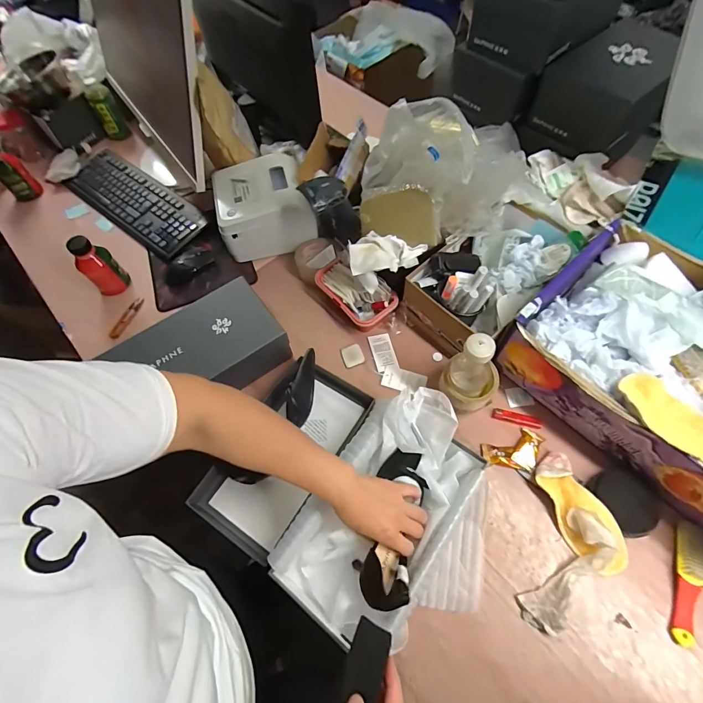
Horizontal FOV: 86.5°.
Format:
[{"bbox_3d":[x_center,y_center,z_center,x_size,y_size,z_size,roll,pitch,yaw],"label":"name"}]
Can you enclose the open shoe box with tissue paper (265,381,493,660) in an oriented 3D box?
[{"bbox_3d":[0.048,0.211,0.521,0.187,0.092,0.326,28,68,17],"label":"open shoe box with tissue paper"}]

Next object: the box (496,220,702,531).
[{"bbox_3d":[0.493,0.024,0.577,0.327,0.175,0.420,-36,66,-14],"label":"box"}]

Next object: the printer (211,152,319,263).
[{"bbox_3d":[-0.190,-0.314,0.813,0.189,0.123,0.161,-16,63,-4],"label":"printer"}]

